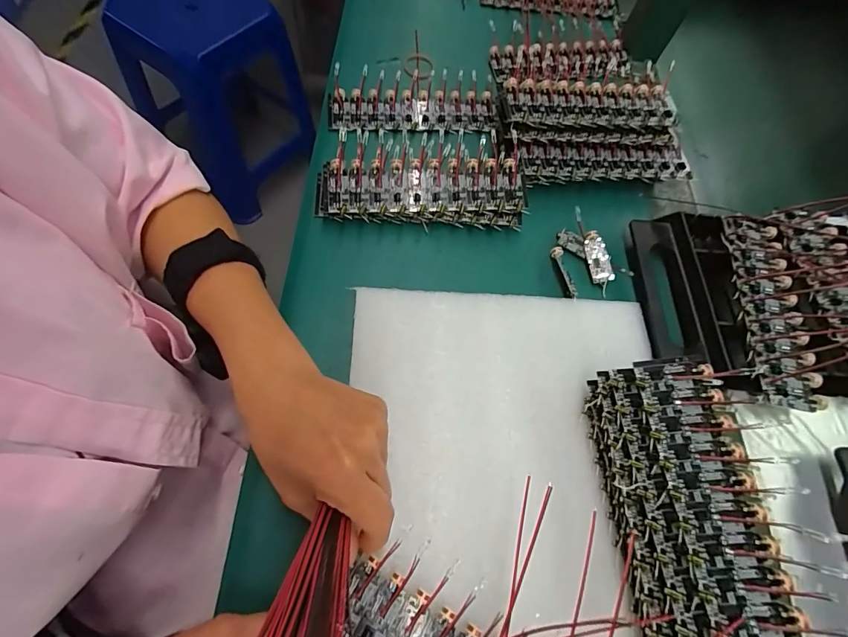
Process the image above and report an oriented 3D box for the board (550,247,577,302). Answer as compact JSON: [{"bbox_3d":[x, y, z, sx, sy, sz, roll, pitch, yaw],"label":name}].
[{"bbox_3d":[0.113,-0.036,0.338,0.008,0.009,0.049,-9,67,-6],"label":"board"}]

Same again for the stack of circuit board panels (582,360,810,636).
[{"bbox_3d":[0.147,0.109,0.239,0.073,0.025,0.166,-10,64,10],"label":"stack of circuit board panels"}]

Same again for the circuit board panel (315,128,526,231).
[{"bbox_3d":[-0.002,-0.109,0.344,0.165,0.026,0.062,3,66,-1],"label":"circuit board panel"}]

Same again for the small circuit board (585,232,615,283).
[{"bbox_3d":[0.141,-0.050,0.344,0.016,0.004,0.042,-13,78,12],"label":"small circuit board"}]

